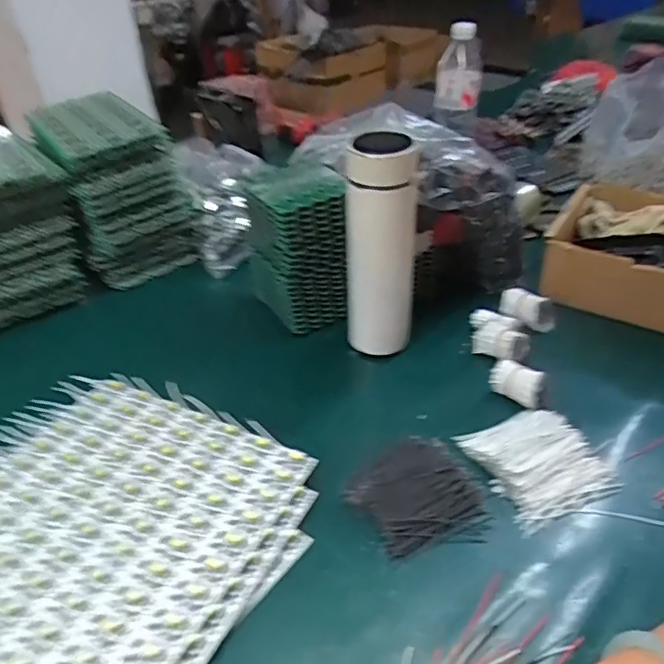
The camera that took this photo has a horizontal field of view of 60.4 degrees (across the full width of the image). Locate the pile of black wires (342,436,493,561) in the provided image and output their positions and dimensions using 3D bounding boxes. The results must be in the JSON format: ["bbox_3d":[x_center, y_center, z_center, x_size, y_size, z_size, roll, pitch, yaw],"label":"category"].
[{"bbox_3d":[0.073,0.131,0.464,0.098,0.014,0.095,-23,41,-24],"label":"pile of black wires"}]

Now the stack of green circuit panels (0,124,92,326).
[{"bbox_3d":[-0.421,-0.138,0.707,0.145,0.174,0.198,-31,45,-32],"label":"stack of green circuit panels"}]

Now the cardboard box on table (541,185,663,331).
[{"bbox_3d":[0.374,-0.092,0.657,0.217,0.091,0.172,20,43,28],"label":"cardboard box on table"}]

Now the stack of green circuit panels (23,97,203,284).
[{"bbox_3d":[-0.291,-0.199,0.783,0.149,0.185,0.186,-23,41,-24],"label":"stack of green circuit panels"}]

